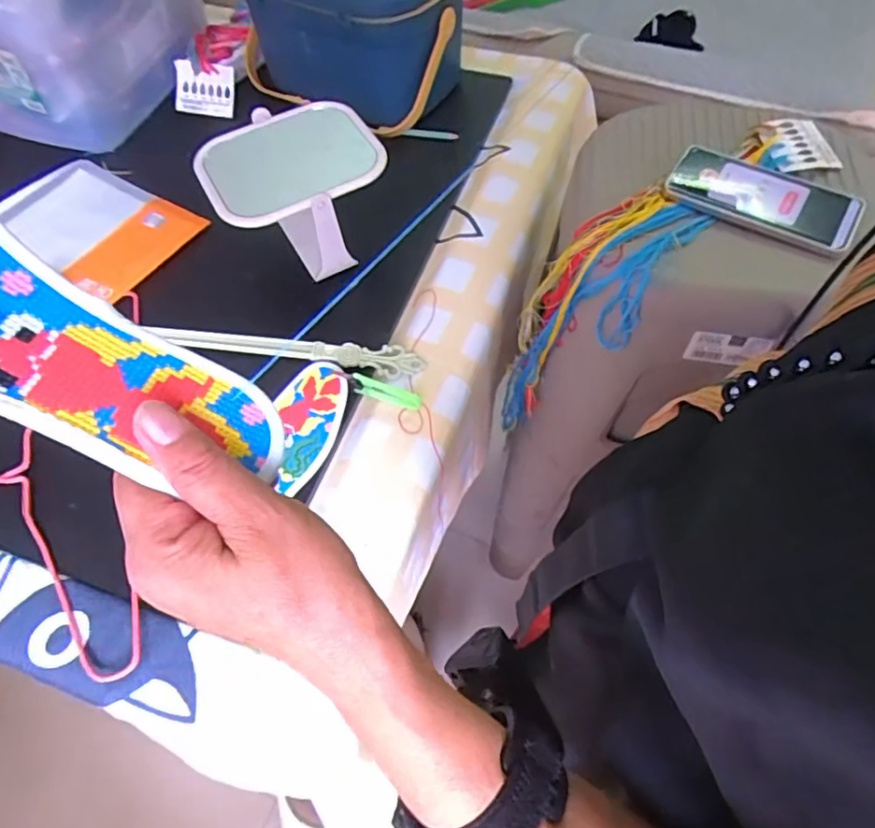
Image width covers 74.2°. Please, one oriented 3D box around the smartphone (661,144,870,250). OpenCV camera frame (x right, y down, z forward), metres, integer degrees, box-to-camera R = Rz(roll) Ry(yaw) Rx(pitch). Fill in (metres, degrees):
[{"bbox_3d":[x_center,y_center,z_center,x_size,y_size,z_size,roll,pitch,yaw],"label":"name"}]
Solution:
[{"bbox_3d":[0.309,-0.211,0.547,0.165,0.012,0.083,32,66,18],"label":"smartphone"}]

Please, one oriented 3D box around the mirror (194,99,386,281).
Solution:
[{"bbox_3d":[-0.148,-0.234,0.622,0.172,0.103,0.159,-25,63,-12],"label":"mirror"}]

